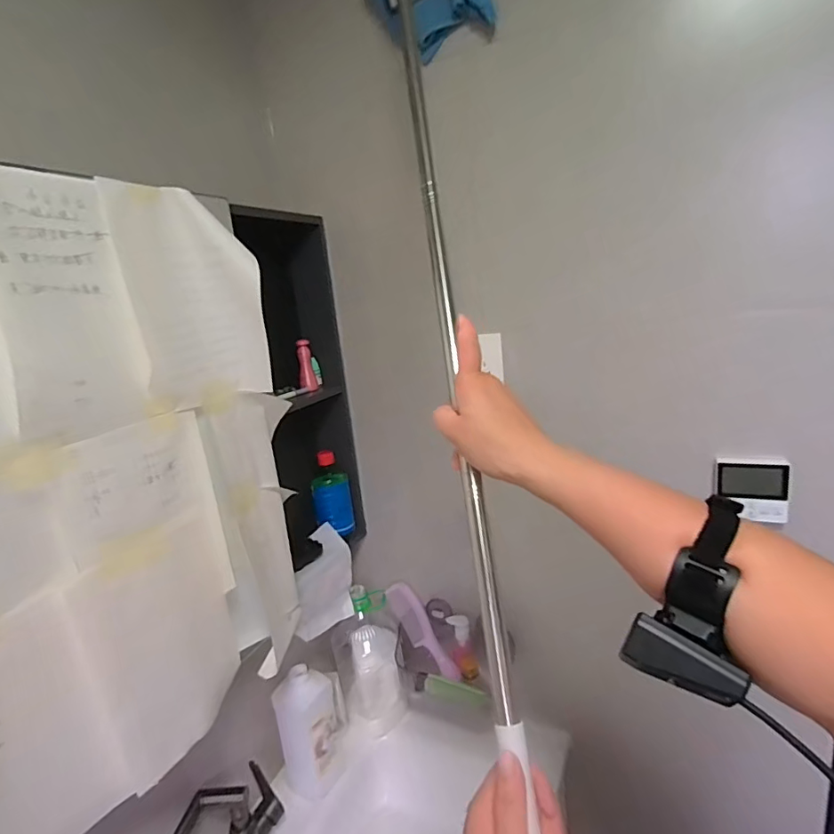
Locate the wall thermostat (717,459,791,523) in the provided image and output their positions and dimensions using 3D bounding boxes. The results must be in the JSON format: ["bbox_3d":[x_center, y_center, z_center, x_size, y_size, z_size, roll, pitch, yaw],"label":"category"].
[{"bbox_3d":[0.467,0.100,0.706,0.086,0.083,0.025,3,16,32],"label":"wall thermostat"}]

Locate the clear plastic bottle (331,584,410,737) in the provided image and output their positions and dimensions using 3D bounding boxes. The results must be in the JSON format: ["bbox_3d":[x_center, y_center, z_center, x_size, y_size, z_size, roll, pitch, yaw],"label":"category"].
[{"bbox_3d":[-0.096,0.475,1.004,0.124,0.276,0.093,-8,14,-11],"label":"clear plastic bottle"}]

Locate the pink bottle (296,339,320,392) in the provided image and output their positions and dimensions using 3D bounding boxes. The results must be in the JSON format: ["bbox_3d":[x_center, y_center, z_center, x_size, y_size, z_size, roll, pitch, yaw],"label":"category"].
[{"bbox_3d":[-0.201,-0.094,0.928,0.028,0.093,0.028,-7,14,-6],"label":"pink bottle"}]

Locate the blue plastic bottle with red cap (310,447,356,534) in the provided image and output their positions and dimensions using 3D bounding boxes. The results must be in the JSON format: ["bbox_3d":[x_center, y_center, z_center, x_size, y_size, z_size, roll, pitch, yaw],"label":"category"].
[{"bbox_3d":[-0.163,0.145,0.976,0.071,0.157,0.045,-8,14,-11],"label":"blue plastic bottle with red cap"}]

